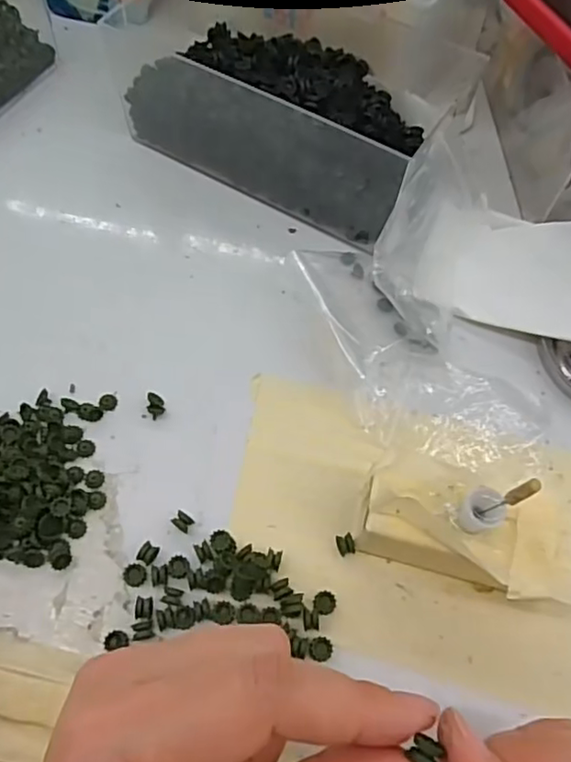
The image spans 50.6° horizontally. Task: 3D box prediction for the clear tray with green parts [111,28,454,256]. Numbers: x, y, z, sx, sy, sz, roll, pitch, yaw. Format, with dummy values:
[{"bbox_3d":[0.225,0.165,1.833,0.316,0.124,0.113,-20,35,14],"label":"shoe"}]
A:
[{"bbox_3d":[-0.004,-0.149,0.336,0.164,0.059,0.077,27,64,11],"label":"clear tray with green parts"}]

